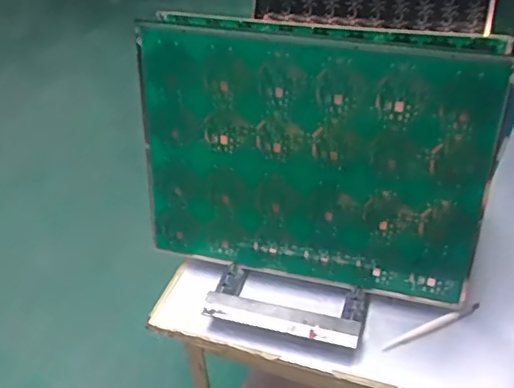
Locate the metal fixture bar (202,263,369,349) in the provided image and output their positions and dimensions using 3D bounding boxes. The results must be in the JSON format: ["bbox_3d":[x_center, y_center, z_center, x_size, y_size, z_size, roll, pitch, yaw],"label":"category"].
[{"bbox_3d":[0.040,0.137,0.756,0.194,0.030,0.093,10,42,15],"label":"metal fixture bar"}]

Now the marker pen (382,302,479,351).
[{"bbox_3d":[0.221,0.167,0.744,0.138,0.015,0.011,-22,44,-8],"label":"marker pen"}]

